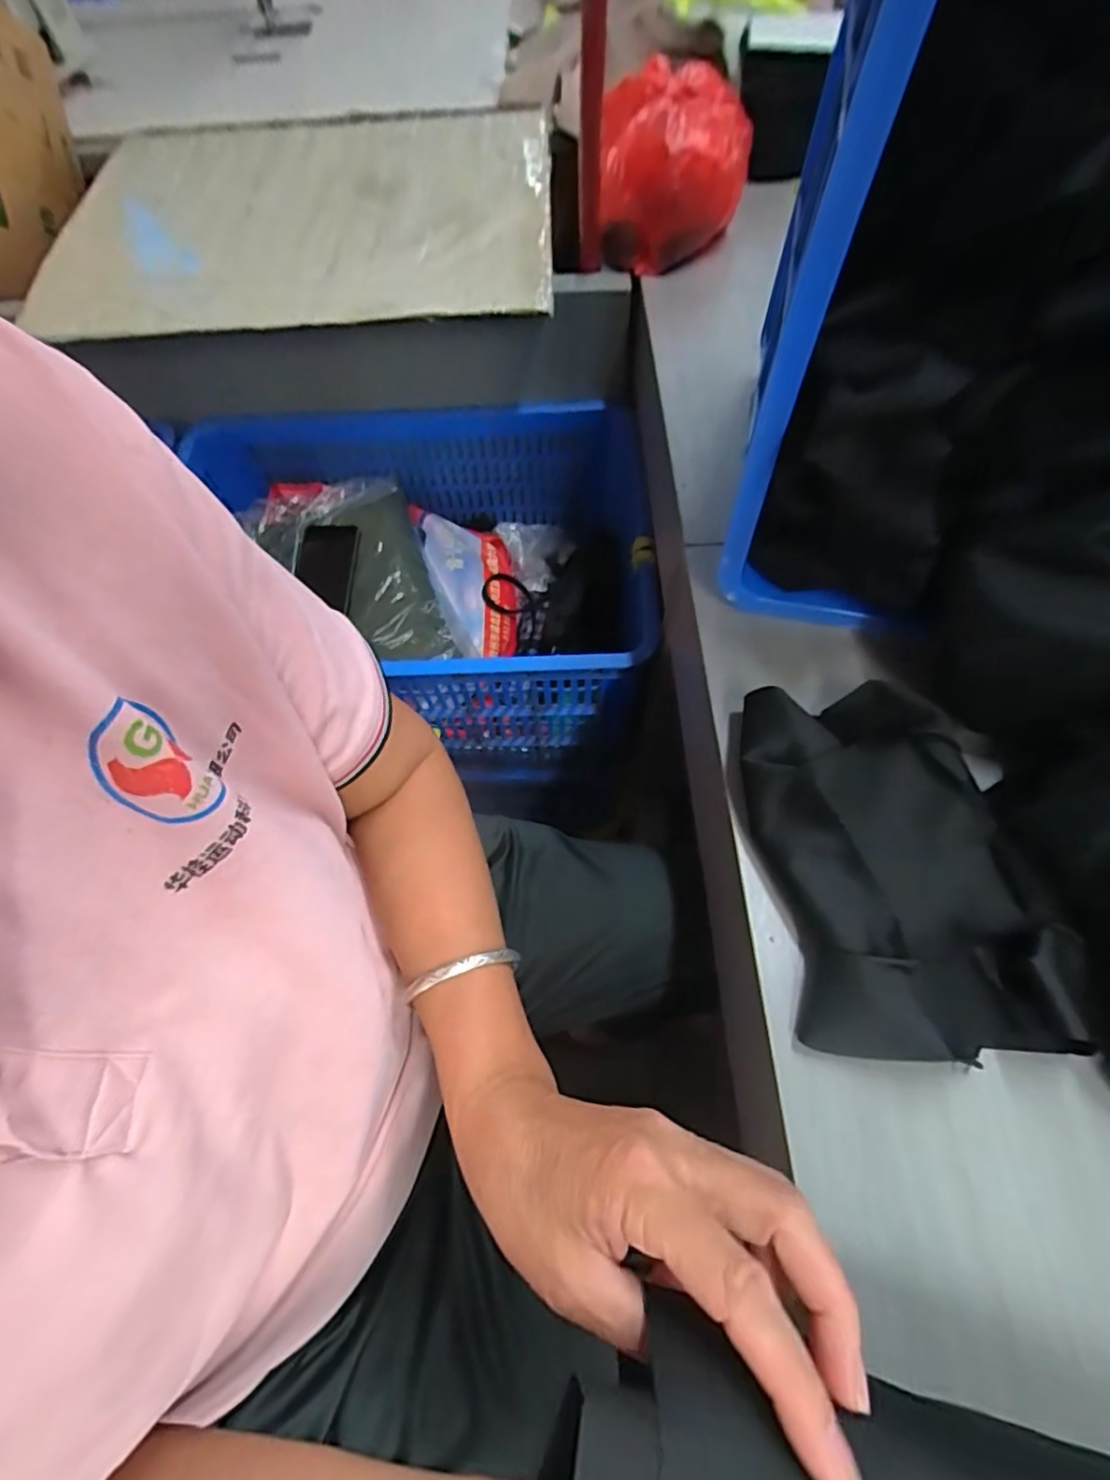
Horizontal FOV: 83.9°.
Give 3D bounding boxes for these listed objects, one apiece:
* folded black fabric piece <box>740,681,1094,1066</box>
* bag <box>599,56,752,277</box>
[{"bbox_3d":[0.206,0.073,0.387,0.139,0.049,0.227,-6,64,0],"label":"folded black fabric piece"},{"bbox_3d":[0.136,-0.643,0.707,0.164,0.130,0.210,2,64,4],"label":"bag"}]

